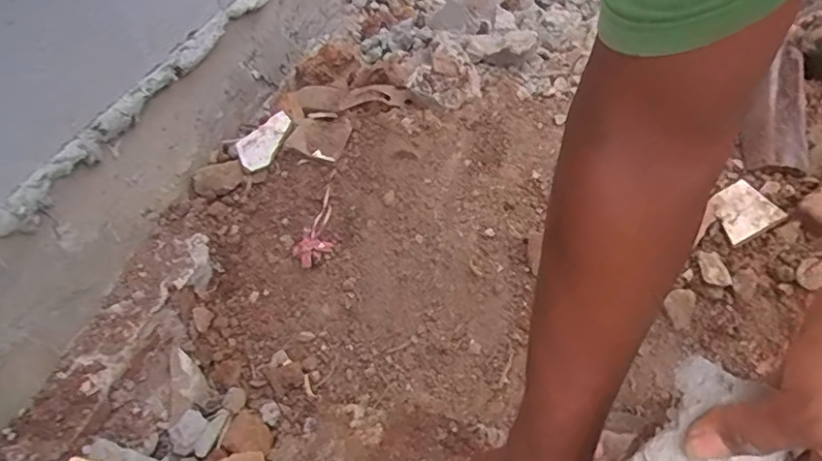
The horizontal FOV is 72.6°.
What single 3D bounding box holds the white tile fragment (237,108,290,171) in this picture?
[{"bbox_3d":[-0.197,-0.124,0.765,0.048,0.009,0.092,40,71,11],"label":"white tile fragment"}]

